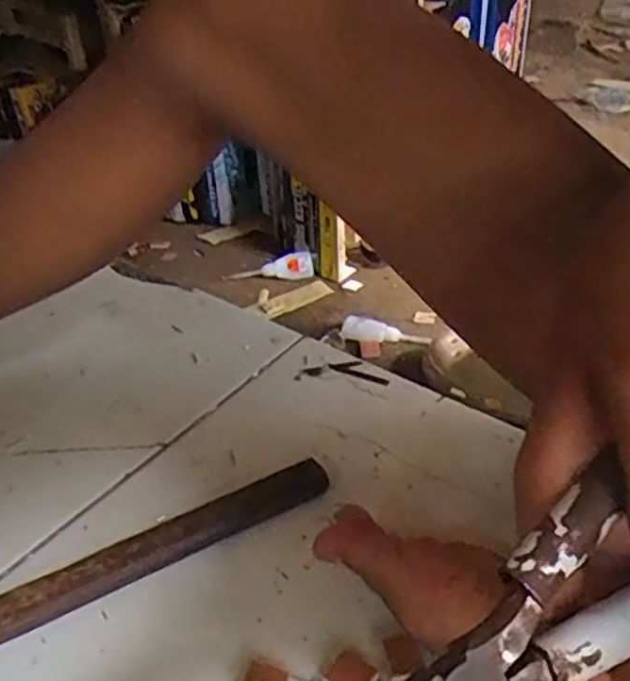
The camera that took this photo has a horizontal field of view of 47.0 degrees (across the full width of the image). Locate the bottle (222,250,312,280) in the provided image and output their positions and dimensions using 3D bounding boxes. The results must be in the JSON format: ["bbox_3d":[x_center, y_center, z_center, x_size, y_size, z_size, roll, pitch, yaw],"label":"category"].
[{"bbox_3d":[-0.060,-0.094,0.921,0.114,0.025,0.022,-7,38,-5],"label":"bottle"}]

